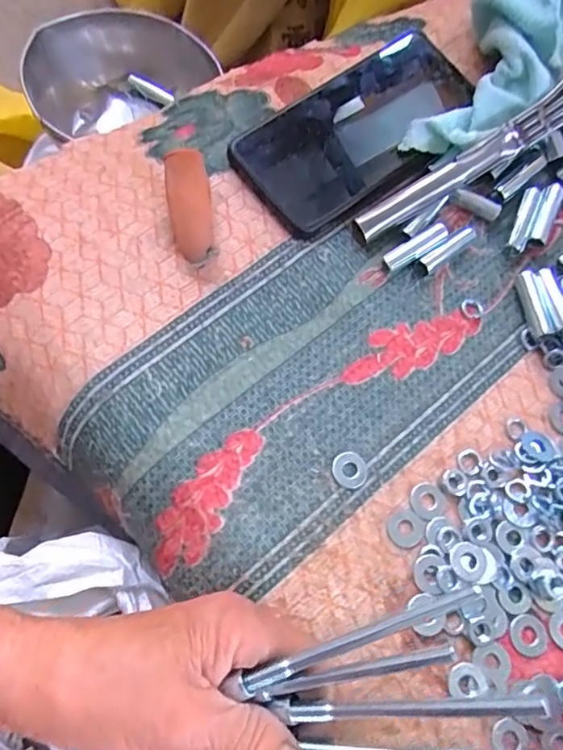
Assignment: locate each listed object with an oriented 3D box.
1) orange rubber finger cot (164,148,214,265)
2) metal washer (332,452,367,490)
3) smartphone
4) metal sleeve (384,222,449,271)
[{"bbox_3d":[-0.052,-0.093,0.317,0.024,0.023,0.065,-7,73,-2],"label":"orange rubber finger cot"},{"bbox_3d":[0.036,0.050,0.292,0.018,0.004,0.019,1,71,-4],"label":"metal washer"},{"bbox_3d":[0.051,-0.149,0.344,0.152,0.014,0.079,-34,76,-14],"label":"smartphone"},{"bbox_3d":[0.079,-0.075,0.329,0.041,0.011,0.010,-29,75,-13],"label":"metal sleeve"}]

